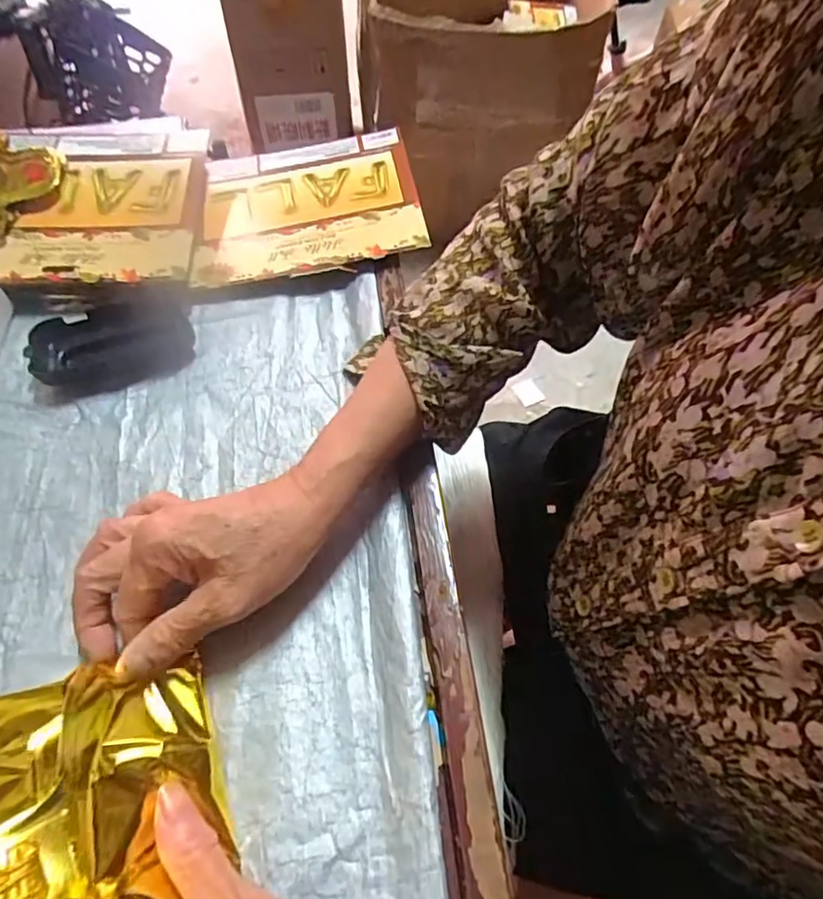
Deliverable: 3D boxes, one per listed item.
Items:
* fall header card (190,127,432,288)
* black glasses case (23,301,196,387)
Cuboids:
[{"bbox_3d":[-0.088,-0.210,0.495,0.181,0.010,0.154,-11,61,-1],"label":"fall header card"},{"bbox_3d":[-0.219,-0.079,0.430,0.106,0.027,0.059,-8,59,-6],"label":"black glasses case"}]

